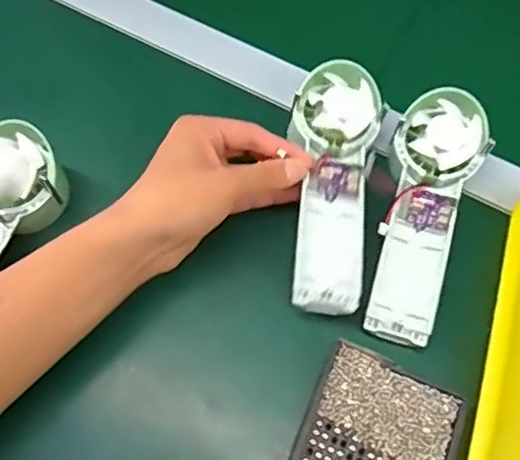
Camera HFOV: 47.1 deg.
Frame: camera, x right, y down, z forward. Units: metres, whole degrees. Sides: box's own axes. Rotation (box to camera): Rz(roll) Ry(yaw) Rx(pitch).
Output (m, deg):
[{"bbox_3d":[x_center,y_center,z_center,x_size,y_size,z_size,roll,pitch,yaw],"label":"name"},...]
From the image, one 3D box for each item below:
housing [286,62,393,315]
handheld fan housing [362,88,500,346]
[{"bbox_3d":[0.050,-0.030,0.408,0.061,0.032,0.173,5,74,2],"label":"housing"},{"bbox_3d":[0.114,-0.011,0.414,0.062,0.030,0.178,15,79,6],"label":"handheld fan housing"}]

